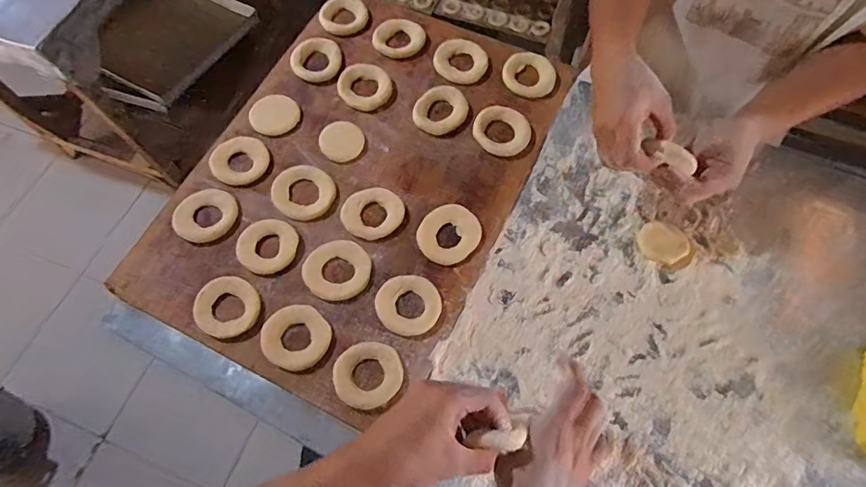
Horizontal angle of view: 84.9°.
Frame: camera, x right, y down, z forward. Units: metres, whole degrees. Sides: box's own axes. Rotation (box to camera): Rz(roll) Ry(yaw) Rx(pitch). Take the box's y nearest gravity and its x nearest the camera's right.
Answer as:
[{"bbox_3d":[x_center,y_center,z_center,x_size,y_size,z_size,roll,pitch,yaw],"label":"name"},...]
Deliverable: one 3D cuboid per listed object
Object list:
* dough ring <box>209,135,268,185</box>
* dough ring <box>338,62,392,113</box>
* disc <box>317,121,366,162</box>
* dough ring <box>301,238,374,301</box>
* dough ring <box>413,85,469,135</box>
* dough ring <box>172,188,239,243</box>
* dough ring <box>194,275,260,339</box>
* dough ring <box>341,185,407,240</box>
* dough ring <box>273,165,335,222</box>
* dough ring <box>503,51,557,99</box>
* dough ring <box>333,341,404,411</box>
[{"bbox_3d":[-0.274,-0.118,0.672,0.077,0.018,0.069,-34,70,-12],"label":"dough ring"},{"bbox_3d":[-0.103,-0.240,0.720,0.078,0.015,0.078,0,67,1],"label":"dough ring"},{"bbox_3d":[-0.134,-0.150,0.691,0.065,0.008,0.062,0,67,1],"label":"disc"},{"bbox_3d":[-0.123,0.033,0.609,0.085,0.007,0.079,0,67,1],"label":"dough ring"},{"bbox_3d":[0.012,-0.198,0.704,0.076,0.012,0.080,0,67,1],"label":"dough ring"},{"bbox_3d":[-0.308,-0.039,0.641,0.081,0.014,0.074,0,67,1],"label":"dough ring"},{"bbox_3d":[-0.260,0.079,0.597,0.075,0.010,0.081,0,67,1],"label":"dough ring"},{"bbox_3d":[-0.082,-0.042,0.643,0.079,0.009,0.076,0,67,1],"label":"dough ring"},{"bbox_3d":[-0.180,-0.072,0.655,0.079,0.008,0.085,0,67,1],"label":"dough ring"},{"bbox_3d":[0.147,-0.258,0.721,0.079,0.016,0.069,29,70,12],"label":"dough ring"},{"bbox_3d":[-0.076,0.154,0.558,0.076,0.015,0.076,0,67,1],"label":"dough ring"}]

